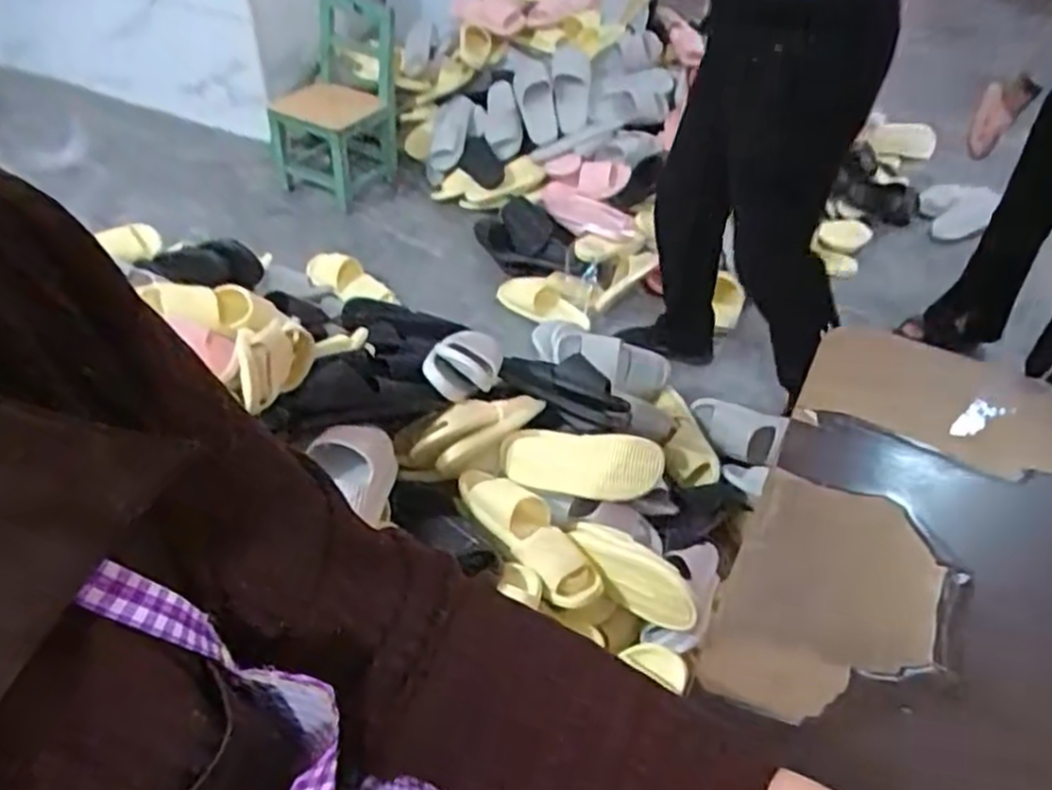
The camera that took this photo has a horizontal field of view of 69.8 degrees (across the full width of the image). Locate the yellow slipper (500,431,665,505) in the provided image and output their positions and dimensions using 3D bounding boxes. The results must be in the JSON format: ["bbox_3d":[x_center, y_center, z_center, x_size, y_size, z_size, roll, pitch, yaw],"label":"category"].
[{"bbox_3d":[0.092,0.118,1.262,0.257,0.075,0.105,6,79,3],"label":"yellow slipper"}]

